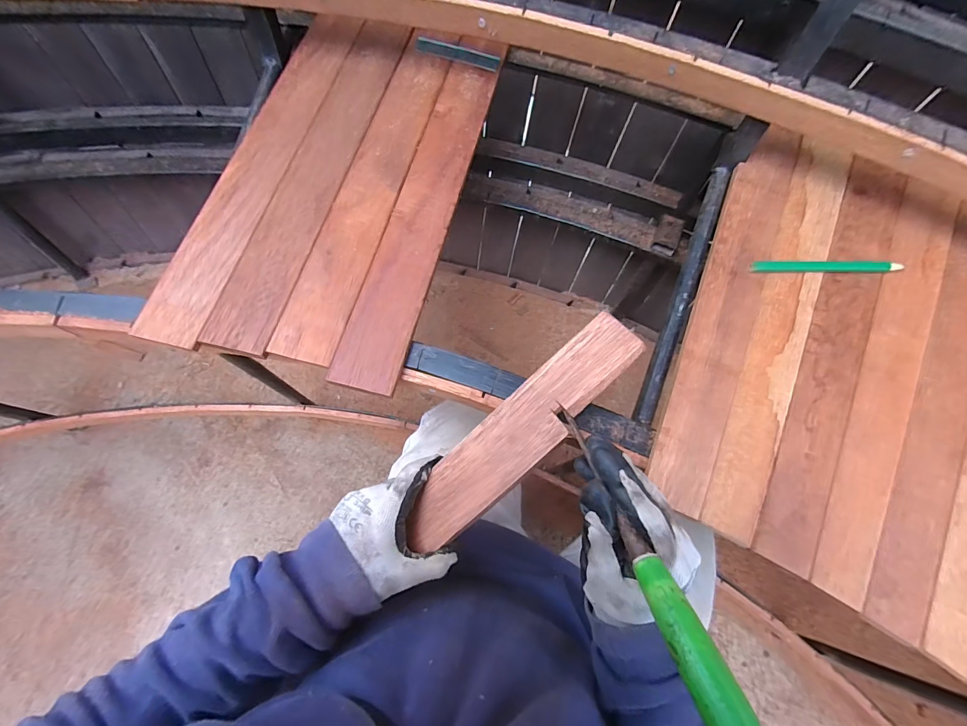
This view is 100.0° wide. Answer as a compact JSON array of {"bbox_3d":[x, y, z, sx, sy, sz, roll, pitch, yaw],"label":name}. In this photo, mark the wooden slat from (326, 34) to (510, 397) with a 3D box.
[{"bbox_3d":[-0.059,-0.201,0.464,0.066,0.008,0.489,14,70,2],"label":"wooden slat"}]

